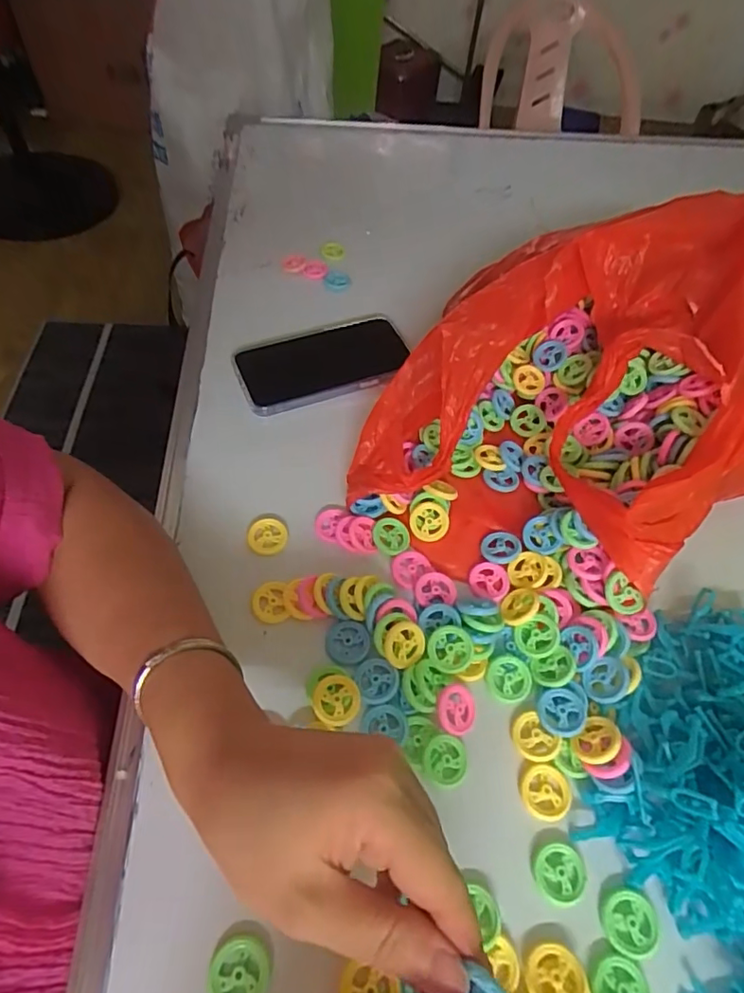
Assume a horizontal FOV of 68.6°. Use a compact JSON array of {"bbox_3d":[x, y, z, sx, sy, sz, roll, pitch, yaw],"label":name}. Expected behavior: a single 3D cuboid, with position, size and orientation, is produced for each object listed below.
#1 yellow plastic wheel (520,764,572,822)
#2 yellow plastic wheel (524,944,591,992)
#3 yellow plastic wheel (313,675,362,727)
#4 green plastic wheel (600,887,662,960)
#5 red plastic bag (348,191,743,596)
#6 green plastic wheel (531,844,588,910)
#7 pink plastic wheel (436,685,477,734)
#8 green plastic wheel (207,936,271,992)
[{"bbox_3d":[0.103,0.174,0.322,0.030,0.004,0.029,2,55,-3],"label":"yellow plastic wheel"},{"bbox_3d":[0.092,0.242,0.273,0.028,0.007,0.028,-8,39,-2],"label":"yellow plastic wheel"},{"bbox_3d":[-0.022,0.127,0.341,0.030,0.007,0.029,2,55,-3],"label":"yellow plastic wheel"},{"bbox_3d":[0.138,0.226,0.290,0.029,0.004,0.029,2,55,-3],"label":"green plastic wheel"},{"bbox_3d":[0.189,-0.074,0.420,0.388,0.128,0.228,-27,62,-21],"label":"red plastic bag"},{"bbox_3d":[0.103,0.208,0.302,0.028,0.004,0.028,2,55,-3],"label":"green plastic wheel"},{"bbox_3d":[0.053,0.133,0.342,0.029,0.004,0.029,11,66,-26],"label":"pink plastic wheel"},{"bbox_3d":[-0.065,0.234,0.267,0.029,0.004,0.029,2,55,-3],"label":"green plastic wheel"}]

